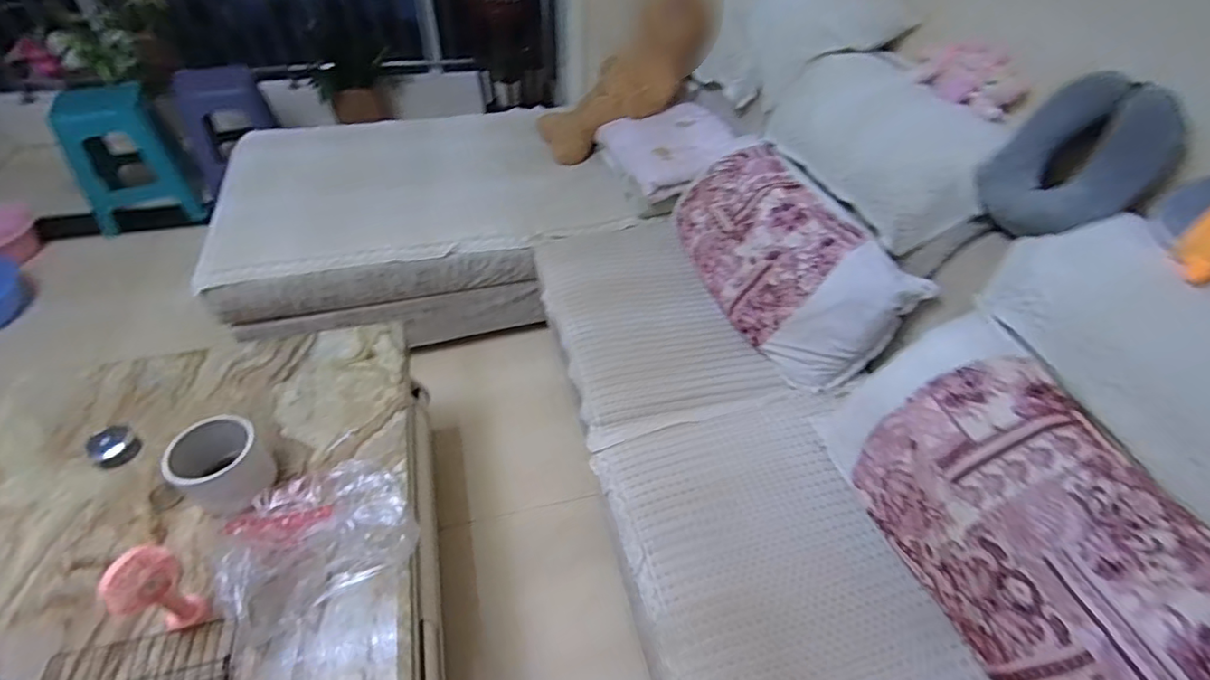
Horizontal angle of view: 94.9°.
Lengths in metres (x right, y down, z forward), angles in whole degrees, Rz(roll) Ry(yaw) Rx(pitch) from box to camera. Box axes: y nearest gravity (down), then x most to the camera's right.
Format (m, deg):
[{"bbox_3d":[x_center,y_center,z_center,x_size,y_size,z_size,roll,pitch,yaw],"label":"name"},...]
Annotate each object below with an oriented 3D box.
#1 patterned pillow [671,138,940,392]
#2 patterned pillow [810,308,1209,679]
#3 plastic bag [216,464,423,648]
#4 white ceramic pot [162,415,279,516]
[{"bbox_3d":[0.412,-0.238,1.425,0.148,0.378,0.735,19,33,-43],"label":"patterned pillow"},{"bbox_3d":[0.660,0.315,0.855,0.177,0.392,0.802,19,32,-41],"label":"patterned pillow"},{"bbox_3d":[-0.478,0.315,0.919,0.278,0.078,0.214,-27,53,-26],"label":"plastic bag"},{"bbox_3d":[-0.655,0.217,0.959,0.130,0.132,0.140,31,52,25],"label":"white ceramic pot"}]

